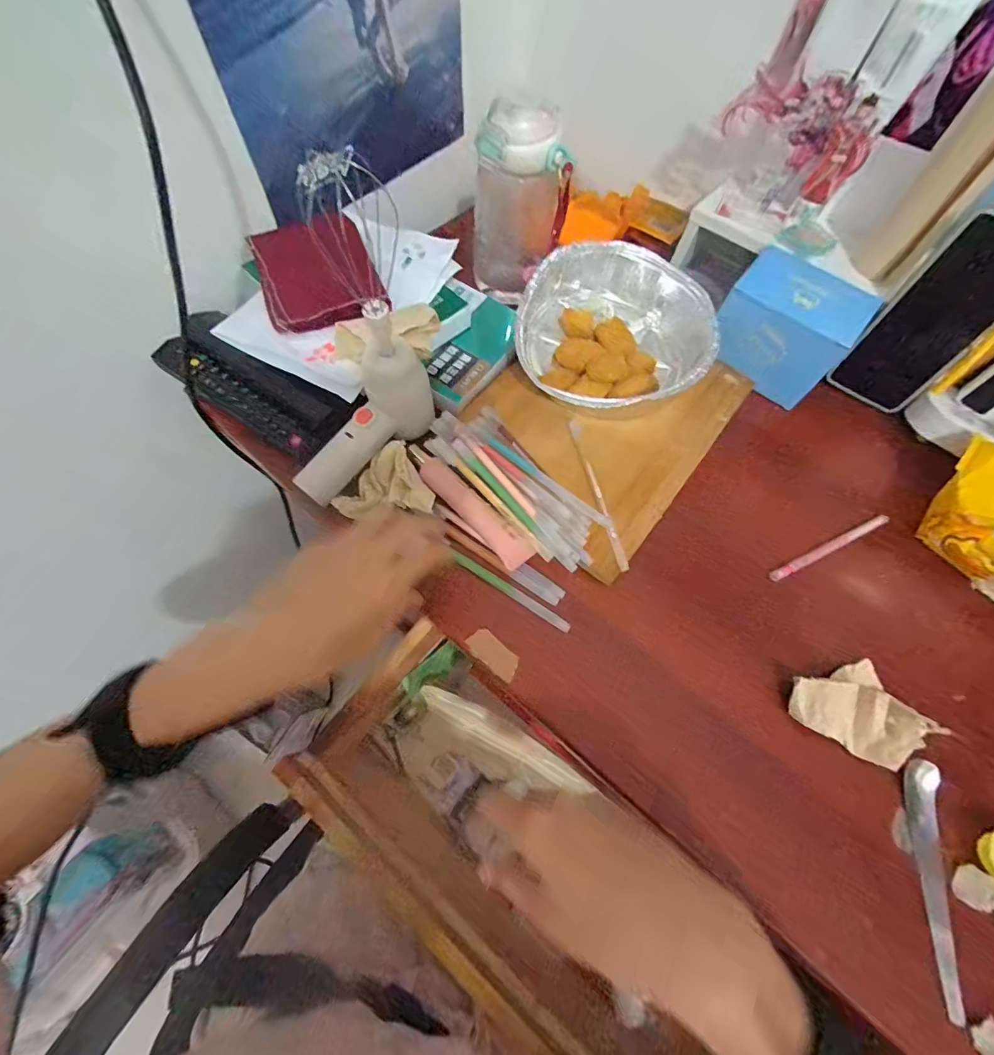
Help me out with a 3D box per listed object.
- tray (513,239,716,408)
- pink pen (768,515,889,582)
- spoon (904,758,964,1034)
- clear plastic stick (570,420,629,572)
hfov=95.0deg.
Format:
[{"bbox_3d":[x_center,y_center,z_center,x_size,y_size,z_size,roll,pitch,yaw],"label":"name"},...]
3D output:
[{"bbox_3d":[0.116,-0.190,0.446,0.174,0.059,0.203,23,66,7],"label":"tray"},{"bbox_3d":[0.300,0.018,0.409,0.134,0.010,0.010,-23,69,-13],"label":"pink pen"},{"bbox_3d":[0.298,0.238,0.305,0.016,0.020,0.144,9,65,1],"label":"spoon"},{"bbox_3d":[0.088,-0.032,0.401,0.011,0.008,0.145,-11,66,-8],"label":"clear plastic stick"}]

